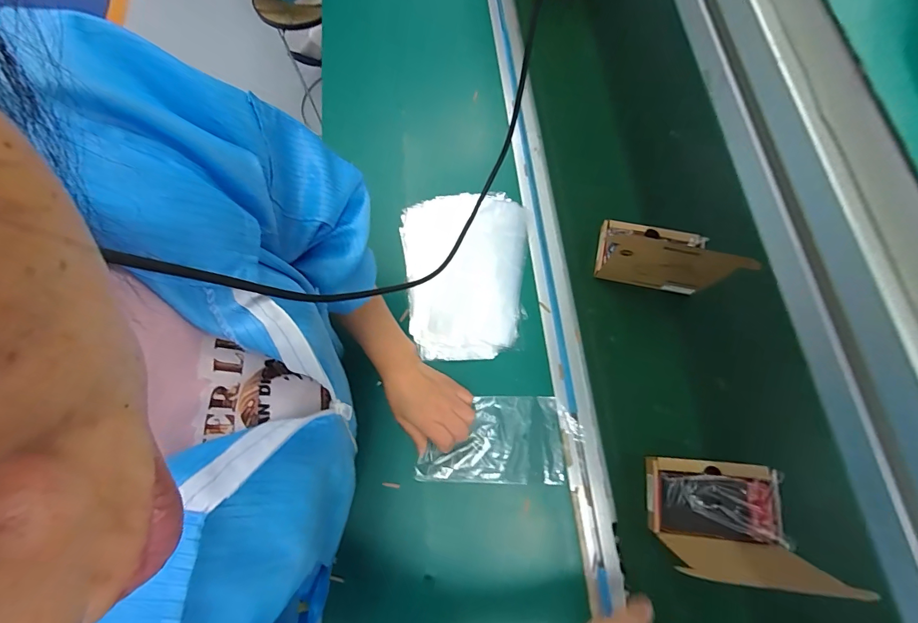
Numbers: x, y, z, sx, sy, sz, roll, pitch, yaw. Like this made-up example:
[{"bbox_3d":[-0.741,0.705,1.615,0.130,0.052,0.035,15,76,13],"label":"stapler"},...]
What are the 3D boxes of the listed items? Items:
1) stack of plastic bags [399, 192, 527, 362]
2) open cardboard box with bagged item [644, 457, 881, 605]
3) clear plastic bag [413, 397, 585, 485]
[{"bbox_3d":[0.011,-0.055,0.560,0.171,0.013,0.236,-5,73,3],"label":"stack of plastic bags"},{"bbox_3d":[0.291,0.221,0.437,0.159,0.092,0.112,2,74,5],"label":"open cardboard box with bagged item"},{"bbox_3d":[0.050,0.159,0.502,0.194,0.014,0.102,2,72,-1],"label":"clear plastic bag"}]

